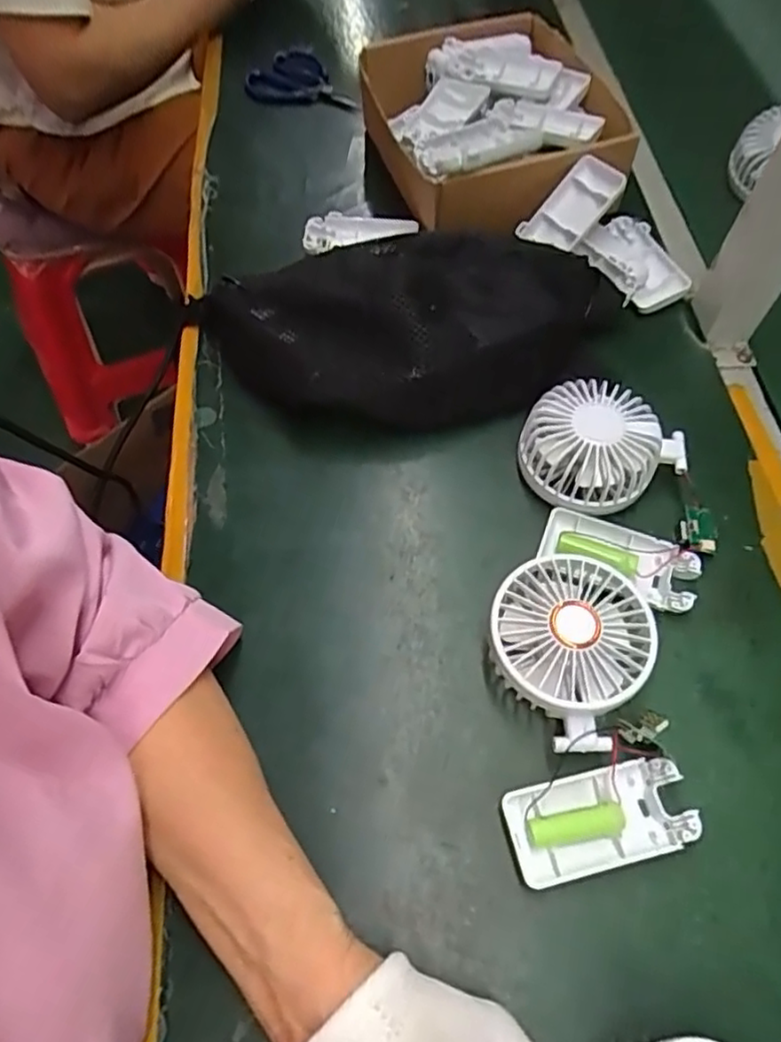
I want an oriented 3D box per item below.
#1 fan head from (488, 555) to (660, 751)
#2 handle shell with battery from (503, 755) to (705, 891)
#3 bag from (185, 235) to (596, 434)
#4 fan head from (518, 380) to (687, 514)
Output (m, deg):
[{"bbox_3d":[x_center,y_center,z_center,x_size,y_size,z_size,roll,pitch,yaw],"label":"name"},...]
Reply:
[{"bbox_3d":[0.102,0.071,0.379,0.086,0.047,0.090,0,60,-1],"label":"fan head"},{"bbox_3d":[0.107,0.155,0.347,0.093,0.016,0.044,-11,61,-7],"label":"handle shell with battery"},{"bbox_3d":[0.004,-0.139,0.480,0.311,0.081,0.141,0,60,-1],"label":"bag"},{"bbox_3d":[0.136,-0.051,0.439,0.091,0.033,0.093,-37,67,-20],"label":"fan head"}]

